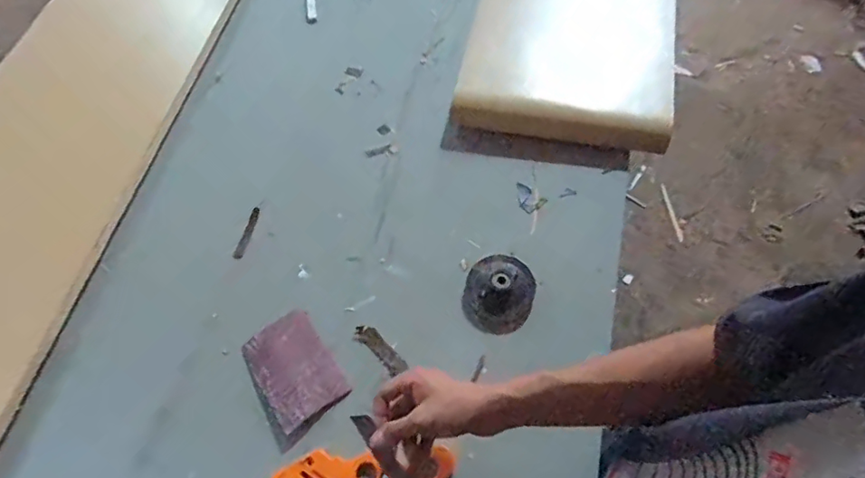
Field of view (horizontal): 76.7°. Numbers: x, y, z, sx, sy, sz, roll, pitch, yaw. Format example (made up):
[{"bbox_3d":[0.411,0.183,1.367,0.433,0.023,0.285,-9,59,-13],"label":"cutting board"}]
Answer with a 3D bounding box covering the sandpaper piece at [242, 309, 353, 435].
[{"bbox_3d":[-0.160,0.149,0.635,0.083,0.023,0.119,-32,66,-14],"label":"sandpaper piece"}]

